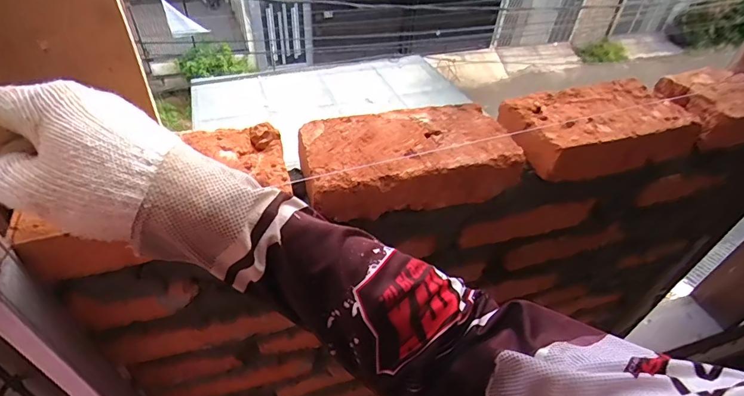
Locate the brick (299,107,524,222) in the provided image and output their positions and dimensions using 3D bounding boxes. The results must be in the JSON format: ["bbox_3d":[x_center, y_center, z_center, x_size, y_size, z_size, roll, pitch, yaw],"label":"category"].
[{"bbox_3d":[0.032,-0.039,0.411,0.196,0.045,0.096,-10,46,-14],"label":"brick"}]

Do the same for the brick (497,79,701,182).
[{"bbox_3d":[0.248,-0.079,0.468,0.209,0.047,0.101,-14,48,-18],"label":"brick"}]

